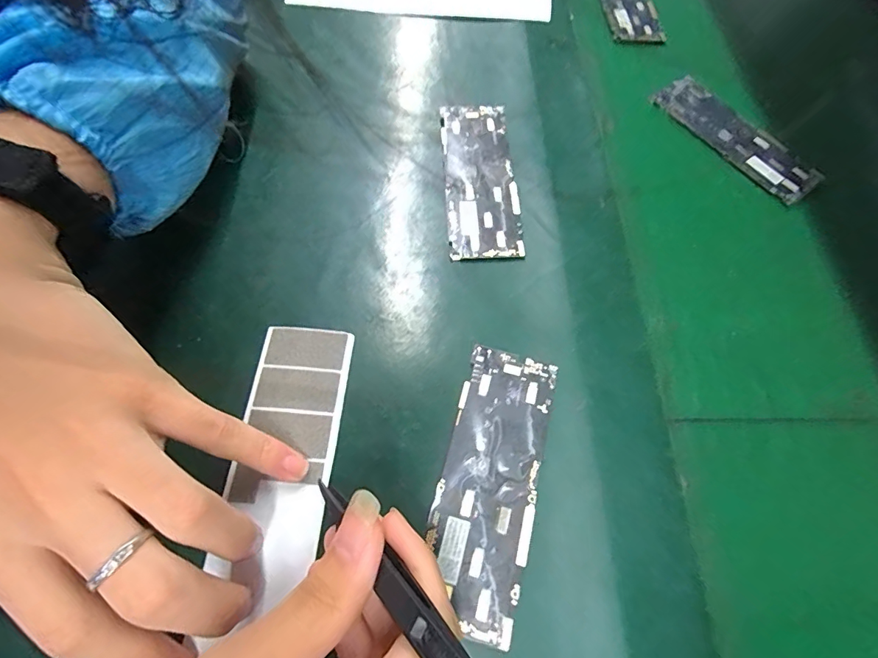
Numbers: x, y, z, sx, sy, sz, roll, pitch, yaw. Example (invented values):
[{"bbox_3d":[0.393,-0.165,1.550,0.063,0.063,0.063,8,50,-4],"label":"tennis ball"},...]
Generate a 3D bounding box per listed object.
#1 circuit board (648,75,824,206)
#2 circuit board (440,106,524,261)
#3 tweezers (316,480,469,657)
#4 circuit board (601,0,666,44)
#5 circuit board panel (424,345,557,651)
[{"bbox_3d":[0.215,-0.142,0.321,0.041,0.009,0.127,-34,69,-15],"label":"circuit board"},{"bbox_3d":[0.026,-0.098,0.280,0.043,0.004,0.121,-3,64,-1],"label":"circuit board"},{"bbox_3d":[-0.023,0.082,0.155,0.010,0.118,0.009,-45,120,-19],"label":"tweezers"},{"bbox_3d":[0.163,-0.287,0.381,0.039,0.007,0.116,-5,65,-2],"label":"circuit board"},{"bbox_3d":[0.023,0.068,0.202,0.043,0.004,0.123,13,65,7],"label":"circuit board panel"}]

